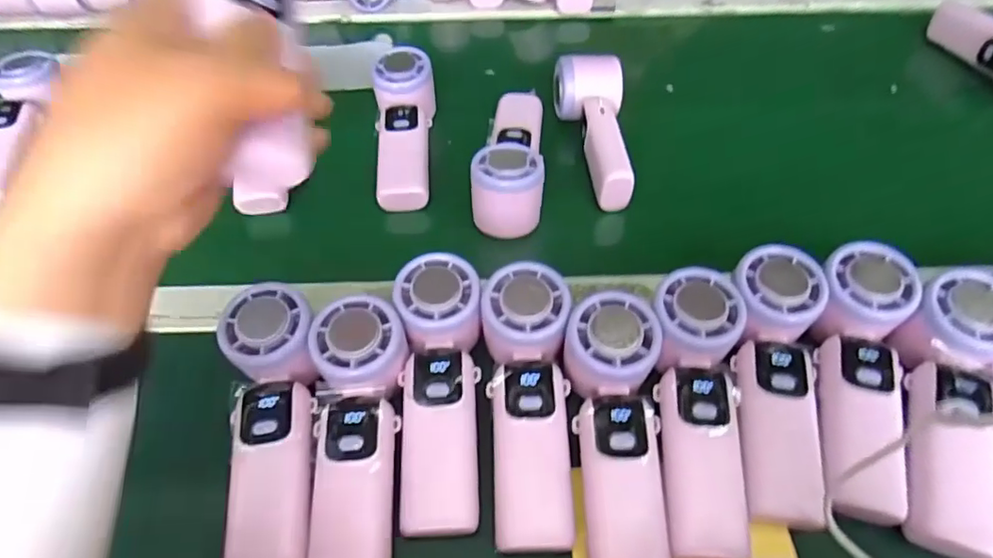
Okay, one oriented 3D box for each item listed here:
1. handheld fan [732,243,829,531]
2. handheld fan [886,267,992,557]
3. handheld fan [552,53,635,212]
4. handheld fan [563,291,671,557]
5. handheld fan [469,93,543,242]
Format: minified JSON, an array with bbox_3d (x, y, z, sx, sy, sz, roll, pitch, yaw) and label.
[{"bbox_3d":[0.169,0.057,0.345,0.048,0.033,0.165,8,65,9],"label":"handheld fan"},{"bbox_3d":[0.269,0.073,0.343,0.051,0.035,0.171,16,66,16],"label":"handheld fan"},{"bbox_3d":[0.085,-0.134,0.510,0.060,0.049,0.151,-2,50,2],"label":"handheld fan"},{"bbox_3d":[0.069,0.090,0.334,0.050,0.032,0.163,-1,69,2],"label":"handheld fan"},{"bbox_3d":[0.012,-0.112,0.493,0.054,0.044,0.169,0,50,3],"label":"handheld fan"}]

